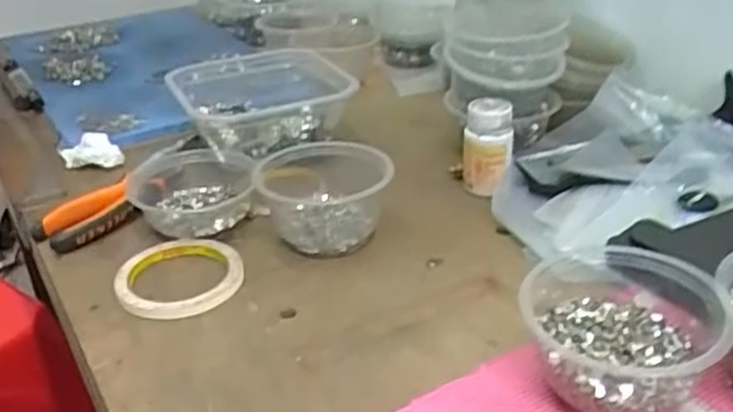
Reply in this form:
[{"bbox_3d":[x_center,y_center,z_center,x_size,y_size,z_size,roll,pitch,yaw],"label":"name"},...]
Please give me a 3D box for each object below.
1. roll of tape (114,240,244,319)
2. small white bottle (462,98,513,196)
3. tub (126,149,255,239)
[{"bbox_3d":[-0.147,0.054,0.570,0.095,0.013,0.094,-2,30,1],"label":"roll of tape"},{"bbox_3d":[0.112,-0.055,0.672,0.046,0.077,0.048,2,30,8],"label":"small white bottle"},{"bbox_3d":[-0.160,-0.013,0.666,0.114,0.043,0.128,-8,30,-10],"label":"tub"}]

